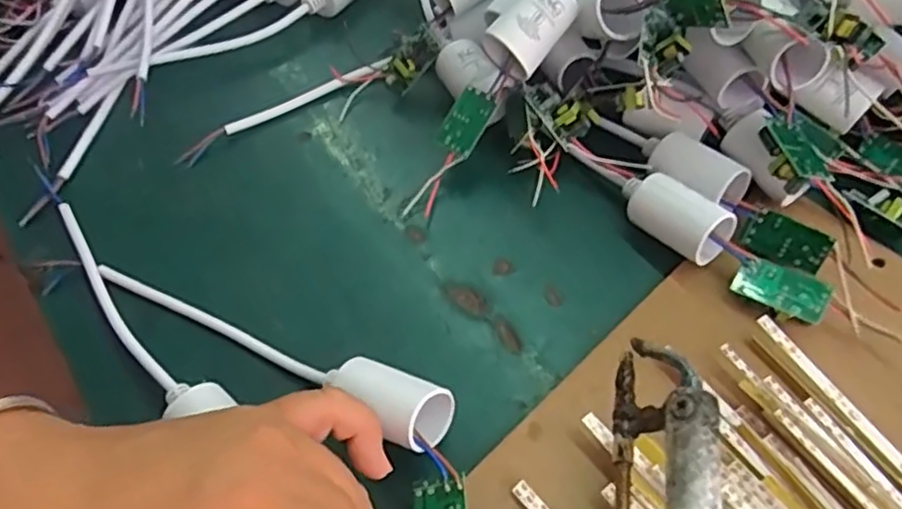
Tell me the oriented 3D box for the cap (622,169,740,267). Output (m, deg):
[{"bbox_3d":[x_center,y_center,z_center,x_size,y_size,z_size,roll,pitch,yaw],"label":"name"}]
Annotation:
[{"bbox_3d":[0.105,-0.019,0.327,0.025,0.029,0.054,-40,64,-21],"label":"cap"}]

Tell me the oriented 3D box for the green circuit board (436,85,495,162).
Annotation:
[{"bbox_3d":[0.008,-0.068,0.354,0.019,0.004,0.035,32,88,11],"label":"green circuit board"}]

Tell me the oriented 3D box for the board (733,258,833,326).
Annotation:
[{"bbox_3d":[0.148,0.016,0.310,0.038,0.011,0.020,24,61,17],"label":"board"}]

